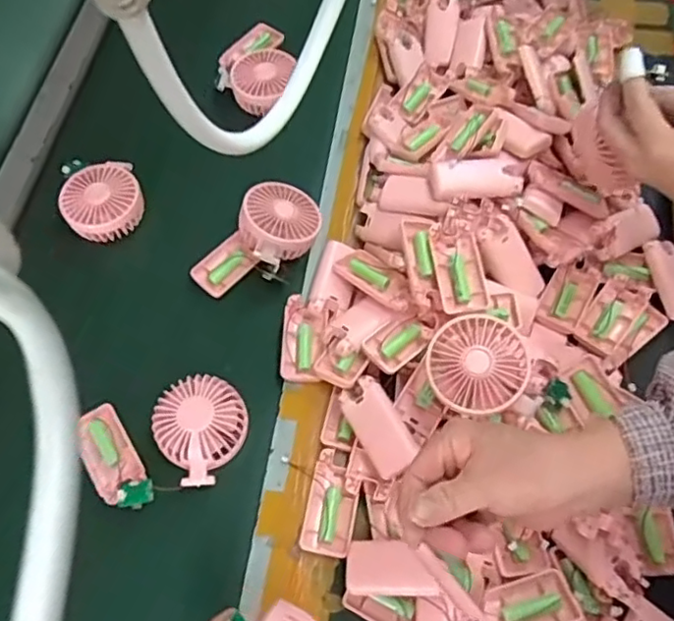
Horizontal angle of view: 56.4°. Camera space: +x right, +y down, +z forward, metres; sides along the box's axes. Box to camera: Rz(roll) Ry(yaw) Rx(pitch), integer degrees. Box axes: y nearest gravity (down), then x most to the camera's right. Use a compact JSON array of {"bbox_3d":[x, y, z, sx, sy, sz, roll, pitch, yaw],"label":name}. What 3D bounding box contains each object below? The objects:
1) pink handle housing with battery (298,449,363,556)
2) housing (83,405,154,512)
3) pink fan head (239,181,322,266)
[{"bbox_3d":[-0.004,0.175,0.583,0.044,0.022,0.094,10,65,6],"label":"pink handle housing with battery"},{"bbox_3d":[-0.214,0.142,0.595,0.048,0.028,0.116,-33,68,-13],"label":"housing"},{"bbox_3d":[-0.062,-0.099,0.693,0.090,0.030,0.085,-22,74,-32],"label":"pink fan head"}]

